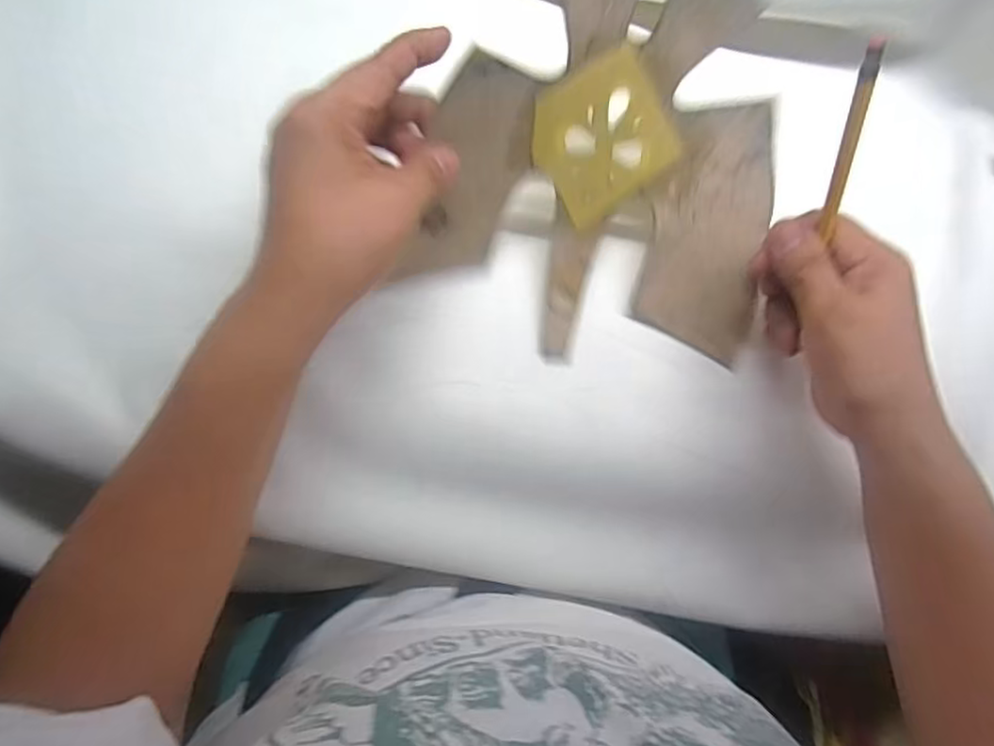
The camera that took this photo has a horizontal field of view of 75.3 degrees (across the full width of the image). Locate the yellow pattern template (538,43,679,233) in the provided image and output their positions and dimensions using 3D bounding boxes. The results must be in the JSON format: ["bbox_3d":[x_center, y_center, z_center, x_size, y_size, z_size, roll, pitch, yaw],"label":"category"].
[{"bbox_3d":[0.056,-0.123,0.338,0.070,0.004,0.074,-36,126,10],"label":"yellow pattern template"}]

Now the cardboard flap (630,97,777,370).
[{"bbox_3d":[0.120,-0.078,0.366,0.066,0.007,0.137,6,108,0],"label":"cardboard flap"}]

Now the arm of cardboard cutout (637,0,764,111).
[{"bbox_3d":[0.094,-0.173,0.316,0.047,0.007,0.063,33,112,-23],"label":"arm of cardboard cutout"}]

